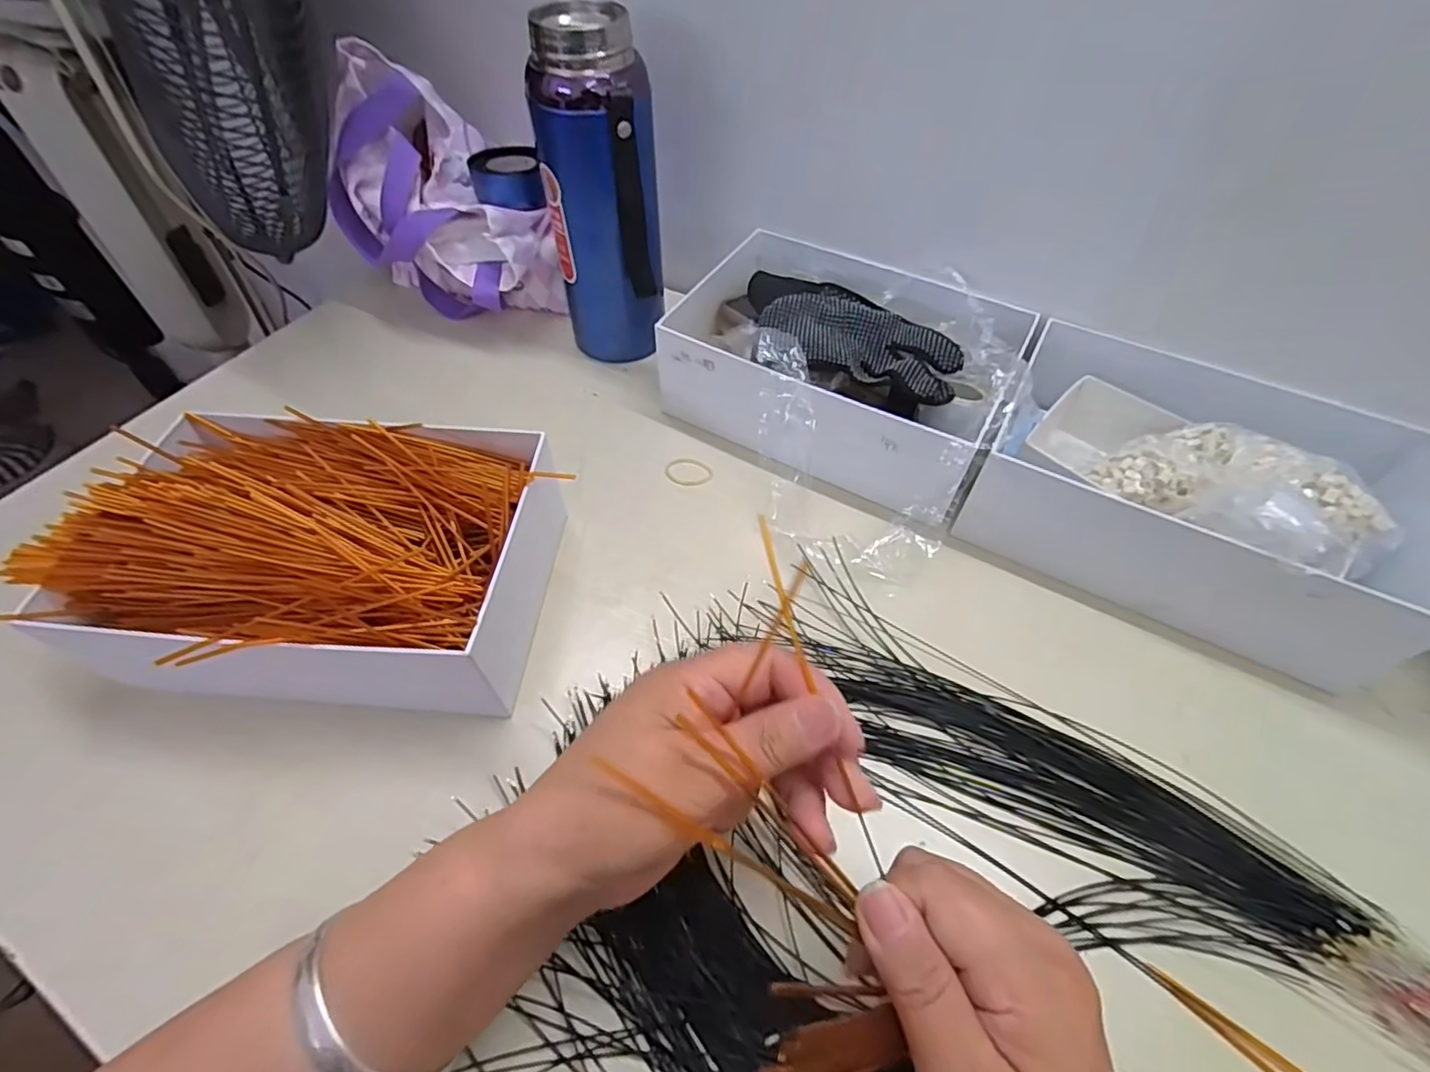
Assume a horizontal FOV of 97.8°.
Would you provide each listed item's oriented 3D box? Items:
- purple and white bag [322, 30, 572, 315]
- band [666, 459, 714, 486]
[{"bbox_3d":[-0.210,-0.261,0.502,0.164,0.168,0.133,38,61,25],"label":"purple and white bag"},{"bbox_3d":[-0.018,-0.048,0.457,0.034,0.004,0.026,8,53,7],"label":"band"}]

